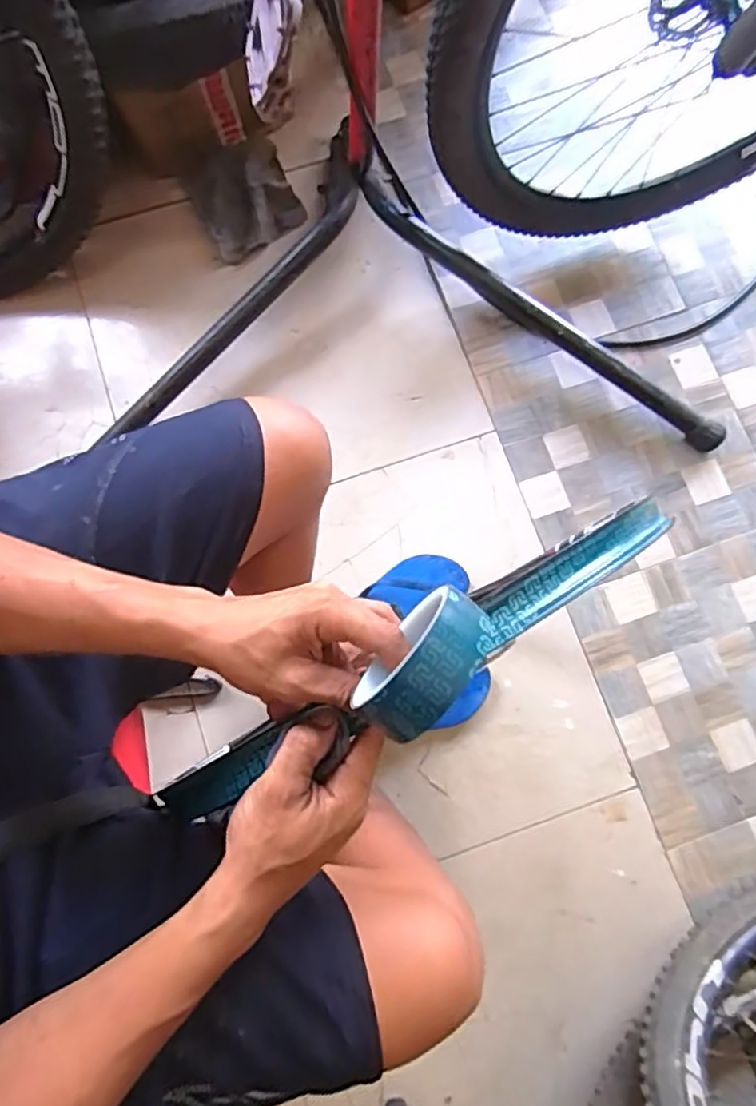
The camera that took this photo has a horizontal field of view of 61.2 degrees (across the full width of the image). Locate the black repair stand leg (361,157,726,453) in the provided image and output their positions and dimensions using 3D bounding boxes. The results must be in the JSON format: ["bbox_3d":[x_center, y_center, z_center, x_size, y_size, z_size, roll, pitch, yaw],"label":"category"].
[{"bbox_3d":[0.263,-0.386,1.051,0.714,0.115,0.074,37,81,6],"label":"black repair stand leg"}]

